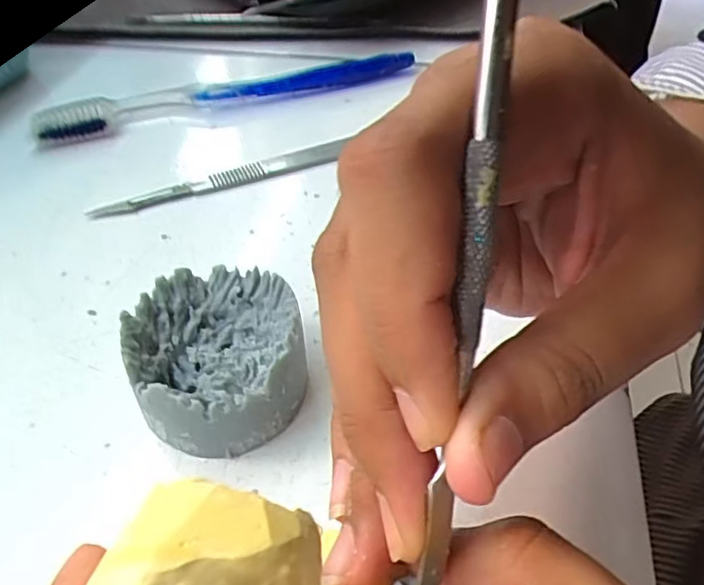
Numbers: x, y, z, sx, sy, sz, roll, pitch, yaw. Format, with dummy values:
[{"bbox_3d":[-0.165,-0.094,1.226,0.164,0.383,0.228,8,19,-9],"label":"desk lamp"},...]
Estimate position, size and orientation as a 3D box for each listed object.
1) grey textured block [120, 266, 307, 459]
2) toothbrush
[{"bbox_3d":[-0.039,0.019,0.188,0.047,0.029,0.050,-18,48,-15],"label":"grey textured block"},{"bbox_3d":[-0.059,-0.098,0.315,0.186,0.012,0.017,-16,47,-13],"label":"toothbrush"}]

